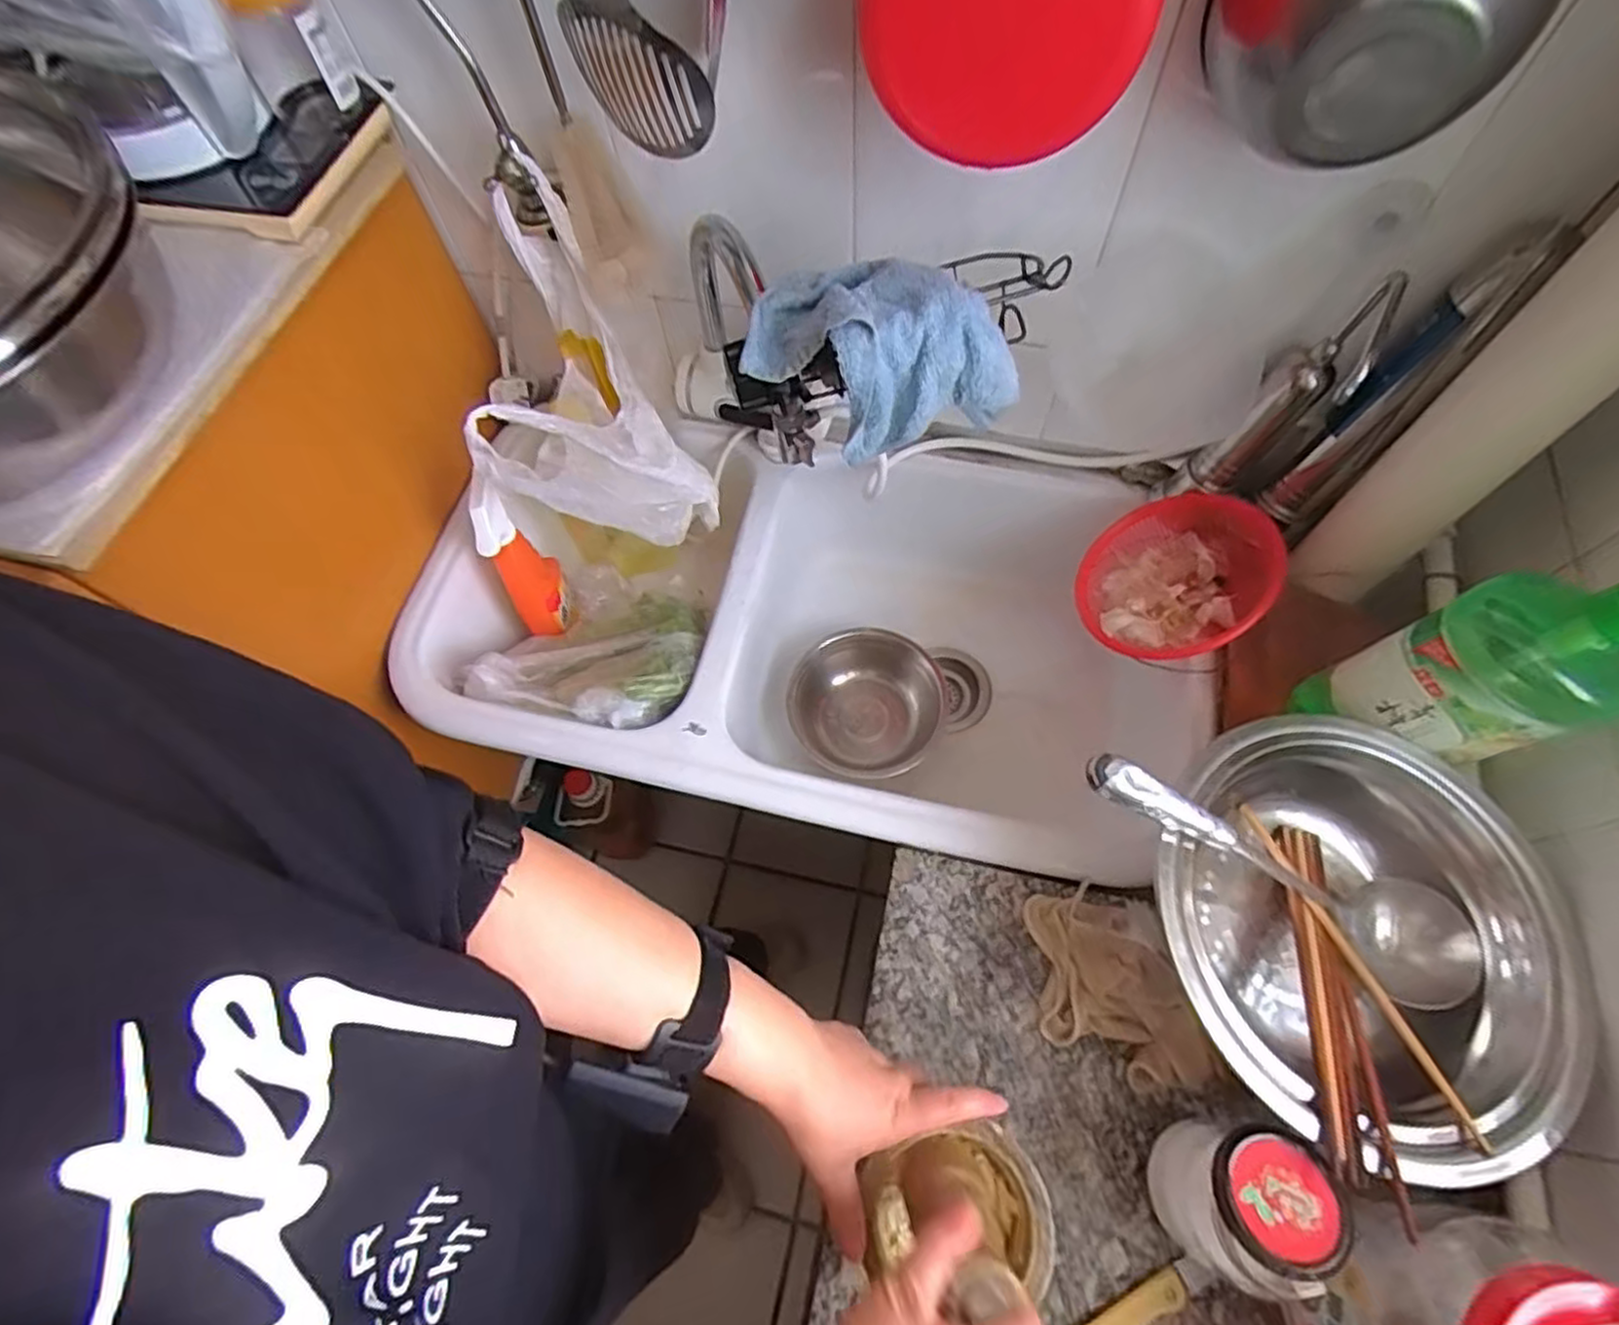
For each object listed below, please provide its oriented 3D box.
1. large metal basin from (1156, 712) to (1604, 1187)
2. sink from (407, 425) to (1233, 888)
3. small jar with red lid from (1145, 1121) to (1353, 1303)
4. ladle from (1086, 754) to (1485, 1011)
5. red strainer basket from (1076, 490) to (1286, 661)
[{"bbox_3d":[0.369,0.183,0.510,0.271,0.144,0.270,-1,65,3],"label":"large metal basin"},{"bbox_3d":[0.005,-0.010,0.846,0.615,0.268,0.430,11,66,8],"label":"sink"},{"bbox_3d":[0.262,0.327,0.455,0.076,0.103,0.074,-1,65,3],"label":"small jar with red lid"},{"bbox_3d":[0.312,0.142,0.494,0.299,0.068,0.074,26,66,-14],"label":"ladle"},{"bbox_3d":[0.338,-0.078,0.689,0.170,0.075,0.166,-1,61,31],"label":"red strainer basket"}]

